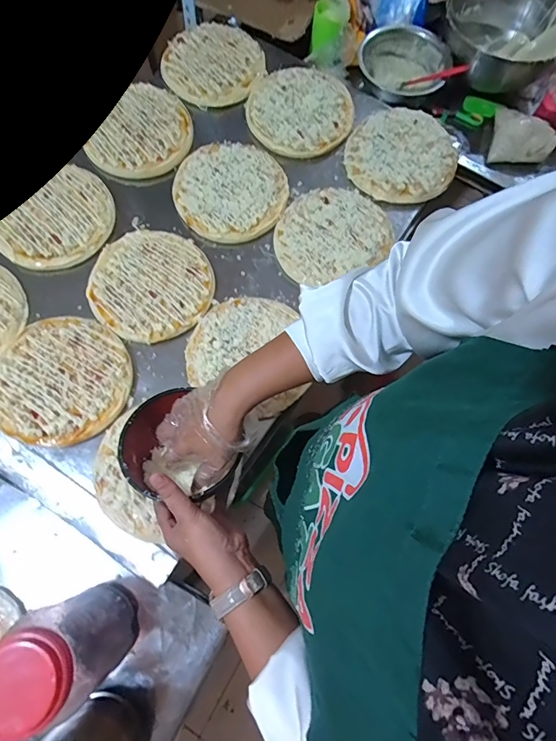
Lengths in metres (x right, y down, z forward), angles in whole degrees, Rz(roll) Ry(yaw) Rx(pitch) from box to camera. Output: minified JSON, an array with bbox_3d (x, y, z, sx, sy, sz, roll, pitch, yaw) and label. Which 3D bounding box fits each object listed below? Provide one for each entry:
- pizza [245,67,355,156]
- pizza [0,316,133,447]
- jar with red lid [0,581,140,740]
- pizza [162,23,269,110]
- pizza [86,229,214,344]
[{"bbox_3d":[0.042,-0.503,0.789,0.197,0.029,0.197,2,76,-6],"label":"pizza"},{"bbox_3d":[-0.328,0.012,0.604,0.196,0.028,0.194,2,76,-6],"label":"pizza"},{"bbox_3d":[-0.242,0.339,0.484,0.102,0.232,0.093,44,75,5],"label":"jar with red lid"},{"bbox_3d":[-0.129,-0.614,0.815,0.196,0.026,0.181,0,75,1],"label":"pizza"},{"bbox_3d":[-0.211,-0.145,0.670,0.193,0.018,0.196,-35,82,-13],"label":"pizza"}]

